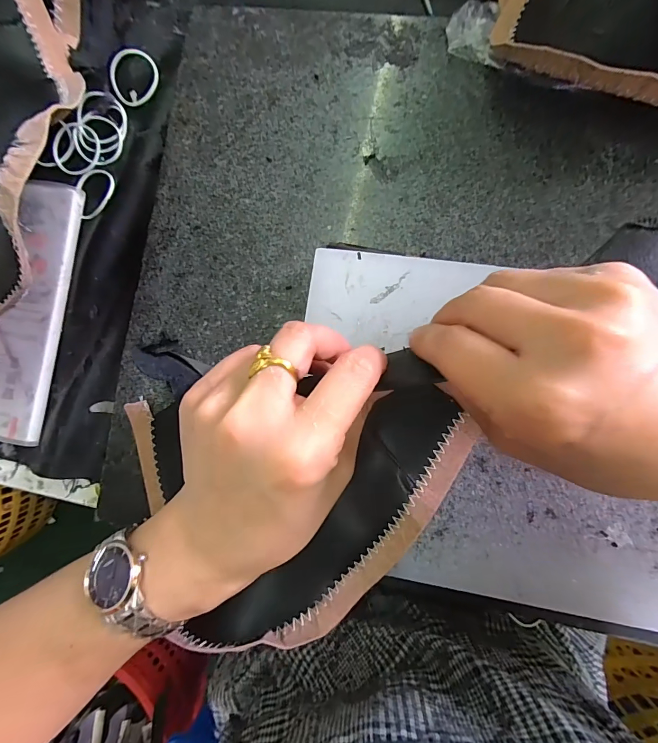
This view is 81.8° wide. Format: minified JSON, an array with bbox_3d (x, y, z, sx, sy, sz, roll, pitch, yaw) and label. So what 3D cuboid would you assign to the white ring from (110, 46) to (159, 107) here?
[{"bbox_3d":[-0.160,-0.242,0.313,0.038,0.004,0.043,22,99,-4],"label":"white ring"}]

